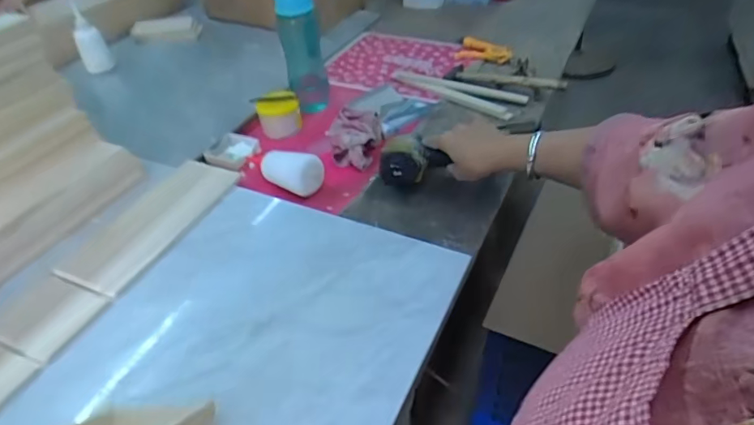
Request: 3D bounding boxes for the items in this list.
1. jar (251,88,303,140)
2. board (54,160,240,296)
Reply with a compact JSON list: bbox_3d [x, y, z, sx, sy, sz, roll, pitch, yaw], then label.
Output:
[{"bbox_3d":[-0.188,-0.183,0.927,0.081,0.072,0.067,-15,42,-13],"label":"jar"},{"bbox_3d":[-0.325,0.004,0.730,0.121,0.013,0.280,15,44,21],"label":"board"}]

